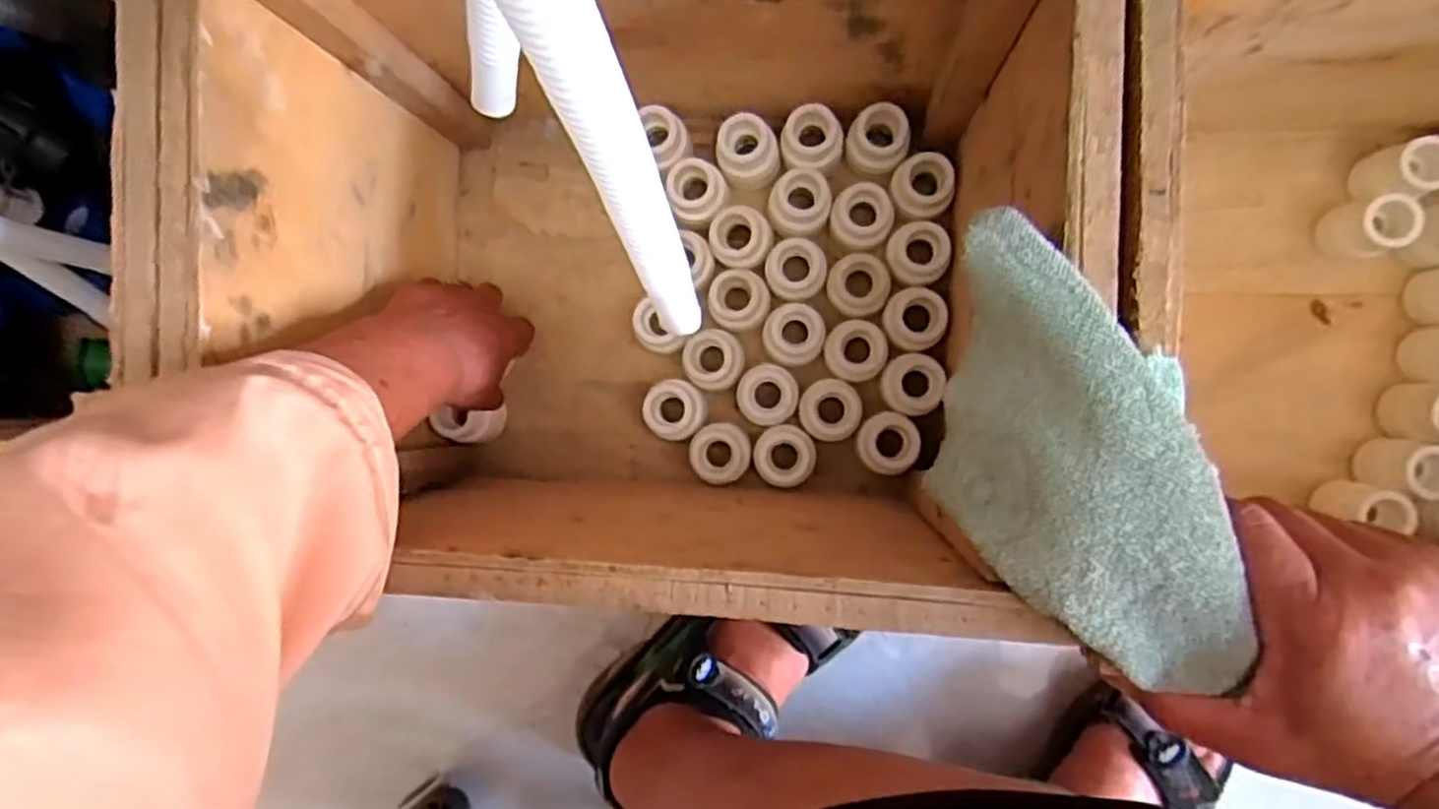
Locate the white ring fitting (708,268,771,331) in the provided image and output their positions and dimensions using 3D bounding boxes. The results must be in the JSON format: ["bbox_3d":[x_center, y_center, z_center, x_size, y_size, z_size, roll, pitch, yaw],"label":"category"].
[{"bbox_3d":[0.015,-0.072,0.527,0.039,0.029,0.039,0,90,6],"label":"white ring fitting"}]

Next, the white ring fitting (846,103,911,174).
[{"bbox_3d":[0.108,-0.181,0.524,0.041,0.029,0.040,0,90,6],"label":"white ring fitting"}]

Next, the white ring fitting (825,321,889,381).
[{"bbox_3d":[0.094,-0.036,0.528,0.042,0.034,0.039,9,91,6],"label":"white ring fitting"}]

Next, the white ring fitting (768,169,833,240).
[{"bbox_3d":[0.056,-0.136,0.535,0.041,0.043,0.043,0,90,6],"label":"white ring fitting"}]

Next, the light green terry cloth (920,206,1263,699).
[{"bbox_3d":[0.131,0.018,0.293,0.088,0.042,0.181,-13,89,6],"label":"light green terry cloth"}]

